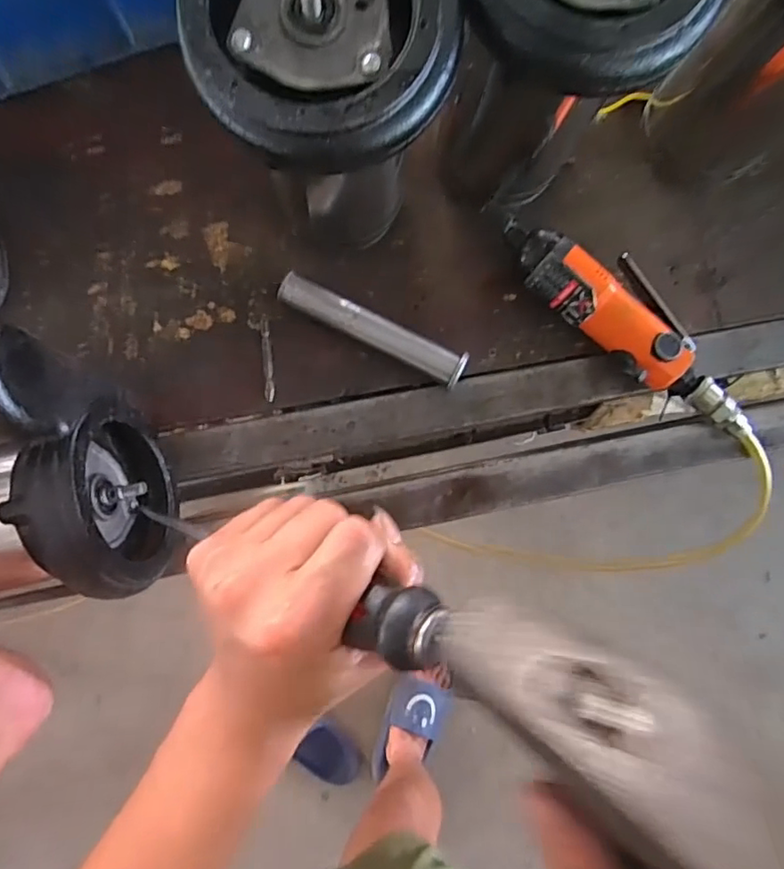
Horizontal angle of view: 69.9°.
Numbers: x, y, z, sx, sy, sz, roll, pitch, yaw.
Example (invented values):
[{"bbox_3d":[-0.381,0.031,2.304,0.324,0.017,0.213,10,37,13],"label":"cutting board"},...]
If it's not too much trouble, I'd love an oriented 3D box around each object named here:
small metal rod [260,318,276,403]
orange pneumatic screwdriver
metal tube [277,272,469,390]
[{"bbox_3d":[-0.089,-0.055,0.403,0.007,0.004,0.062,-4,86,-2],"label":"small metal rod"},{"bbox_3d":[0.169,-0.079,0.398,0.212,0.042,0.062,44,86,1],"label":"orange pneumatic screwdriver"},{"bbox_3d":[-0.014,-0.074,0.401,0.138,0.028,0.022,28,86,0],"label":"metal tube"}]

